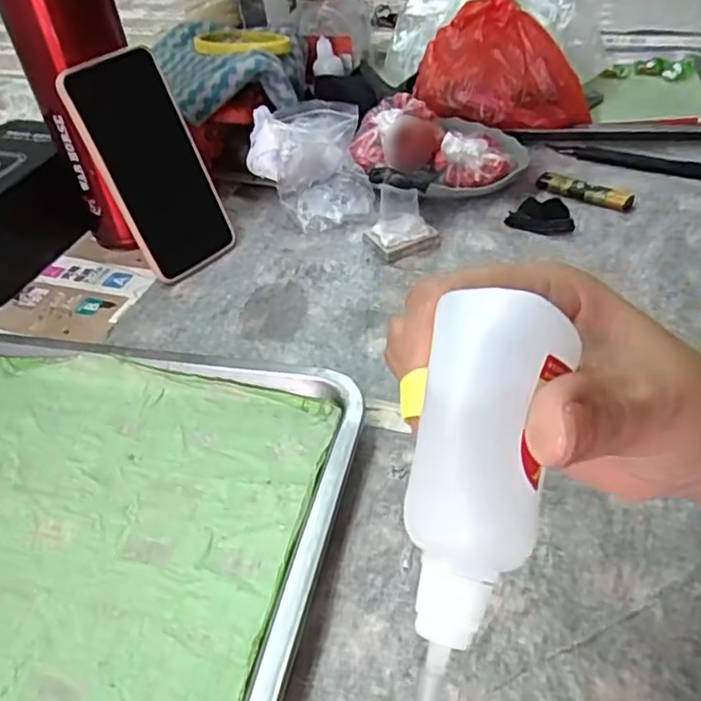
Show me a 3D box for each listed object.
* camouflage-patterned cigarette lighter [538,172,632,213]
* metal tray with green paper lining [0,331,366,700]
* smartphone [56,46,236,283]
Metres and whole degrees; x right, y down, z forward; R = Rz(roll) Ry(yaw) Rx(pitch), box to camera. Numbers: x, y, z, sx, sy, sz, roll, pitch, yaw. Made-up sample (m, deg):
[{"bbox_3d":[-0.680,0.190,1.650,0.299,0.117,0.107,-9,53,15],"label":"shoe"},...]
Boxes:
[{"bbox_3d":[0.197,-0.136,0.541,0.079,0.012,0.019,25,51,29],"label":"camouflage-patterned cigarette lighter"},{"bbox_3d":[-0.161,0.094,0.333,0.298,0.023,0.256,6,44,13],"label":"metal tray with green paper lining"},{"bbox_3d":[-0.149,-0.139,0.490,0.077,0.162,0.011,-38,33,-27],"label":"smartphone"}]

